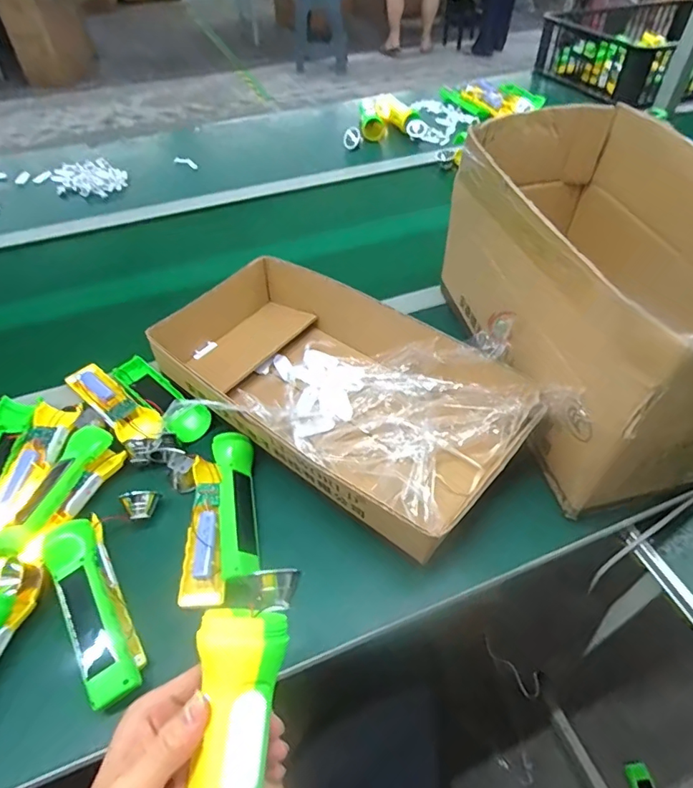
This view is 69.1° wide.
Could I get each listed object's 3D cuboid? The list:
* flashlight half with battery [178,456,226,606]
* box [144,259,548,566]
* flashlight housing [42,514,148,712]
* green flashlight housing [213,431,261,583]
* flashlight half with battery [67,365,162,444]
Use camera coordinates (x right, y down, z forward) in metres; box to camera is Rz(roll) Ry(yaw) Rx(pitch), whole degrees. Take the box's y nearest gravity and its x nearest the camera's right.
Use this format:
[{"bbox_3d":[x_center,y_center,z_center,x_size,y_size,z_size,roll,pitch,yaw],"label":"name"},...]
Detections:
[{"bbox_3d":[-0.141,0.133,0.513,0.042,0.020,0.162,-4,49,-4],"label":"flashlight half with battery"},{"bbox_3d":[-0.021,-0.006,0.596,0.436,0.090,0.229,33,56,26],"label":"box"},{"bbox_3d":[-0.230,0.183,0.451,0.048,0.042,0.175,-25,53,-20],"label":"flashlight housing"},{"bbox_3d":[-0.116,0.112,0.524,0.038,0.033,0.160,-7,49,-6],"label":"green flashlight housing"},{"bbox_3d":[-0.288,0.015,0.630,0.163,0.036,0.053,34,57,26],"label":"flashlight half with battery"}]

